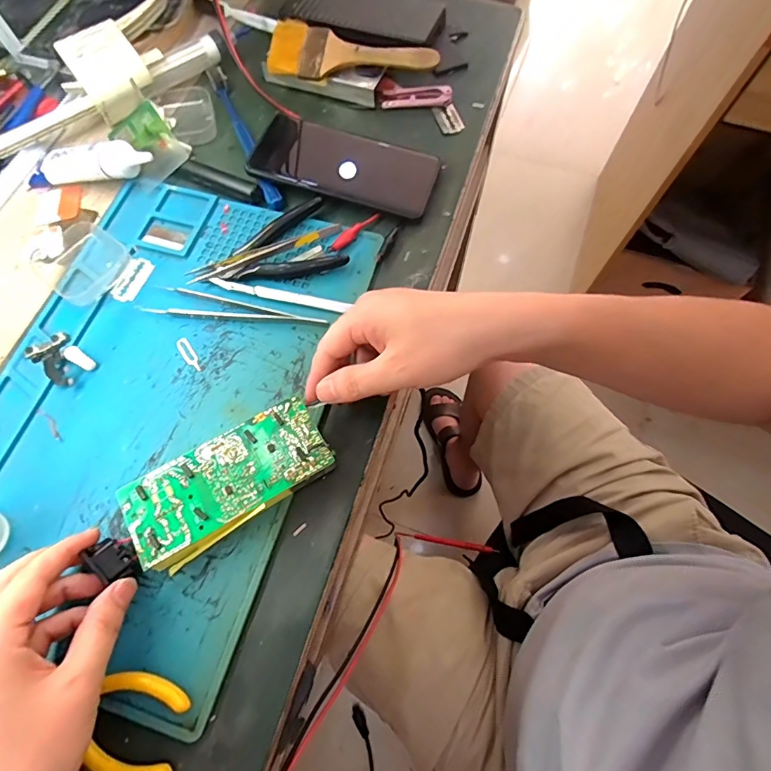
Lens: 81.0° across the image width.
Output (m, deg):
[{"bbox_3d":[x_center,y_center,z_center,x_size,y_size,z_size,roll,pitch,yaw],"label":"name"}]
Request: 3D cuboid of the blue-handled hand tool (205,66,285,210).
[{"bbox_3d":[-0.134,-0.240,0.434,0.017,0.019,0.187,-24,71,-8],"label":"blue-handled hand tool"}]

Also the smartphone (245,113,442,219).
[{"bbox_3d":[-0.037,-0.203,0.410,0.166,0.010,0.073,18,72,6],"label":"smartphone"}]

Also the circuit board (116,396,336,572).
[{"bbox_3d":[-0.103,0.064,0.304,0.131,0.022,0.058,-29,70,-9],"label":"circuit board"}]

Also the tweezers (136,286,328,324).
[{"bbox_3d":[-0.123,-0.059,0.363,0.152,0.007,0.024,12,68,5],"label":"tweezers"}]

